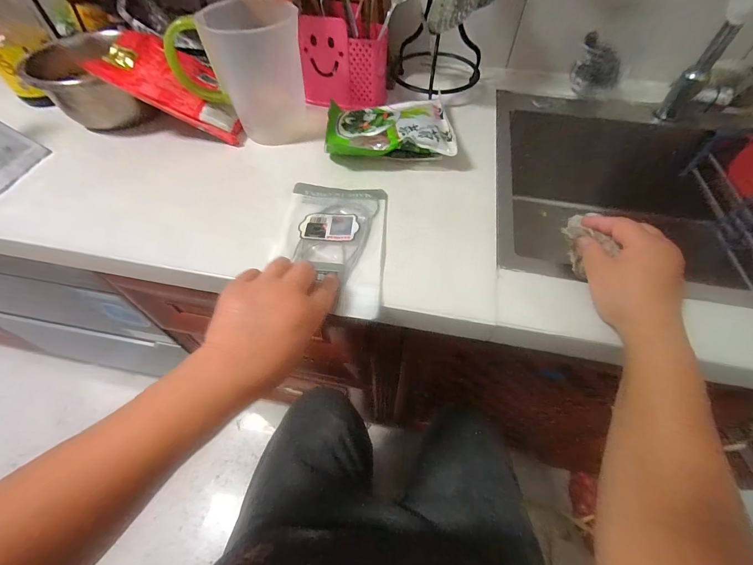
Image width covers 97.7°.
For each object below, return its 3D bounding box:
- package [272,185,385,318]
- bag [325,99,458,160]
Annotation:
[{"bbox_3d":[-0.055,-0.050,0.408,0.129,0.013,0.211,3,55,2],"label":"package"},{"bbox_3d":[0.018,-0.246,0.525,0.191,0.041,0.174,-3,55,-3],"label":"bag"}]

